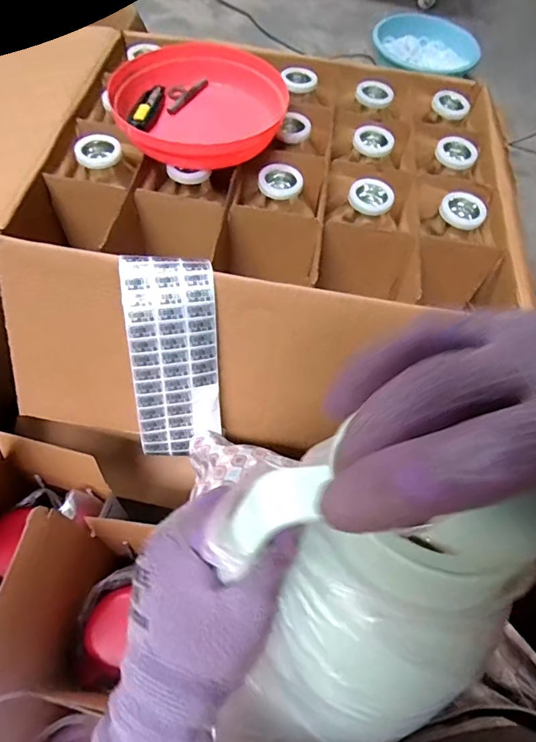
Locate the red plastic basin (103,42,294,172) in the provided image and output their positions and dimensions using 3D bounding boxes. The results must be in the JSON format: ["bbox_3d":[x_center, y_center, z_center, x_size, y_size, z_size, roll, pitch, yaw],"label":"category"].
[{"bbox_3d":[-0.098,-0.377,0.650,0.227,0.043,0.233,2,59,-3],"label":"red plastic basin"}]

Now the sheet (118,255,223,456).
[{"bbox_3d":[-0.107,-0.010,0.539,0.094,0.231,0.038,-3,21,-6],"label":"sheet"}]

